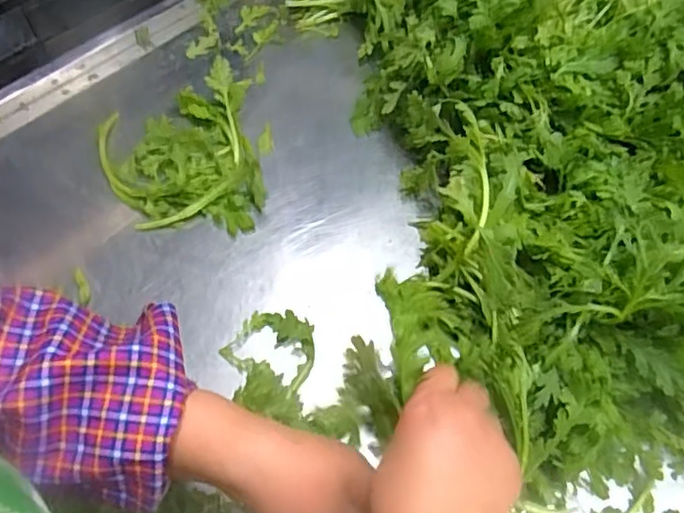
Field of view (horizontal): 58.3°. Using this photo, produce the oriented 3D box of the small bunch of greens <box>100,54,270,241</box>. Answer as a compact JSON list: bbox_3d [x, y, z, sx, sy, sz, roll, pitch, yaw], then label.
[{"bbox_3d":[-0.154,-0.098,0.591,0.164,0.047,0.184,-12,59,-5],"label":"small bunch of greens"}]

